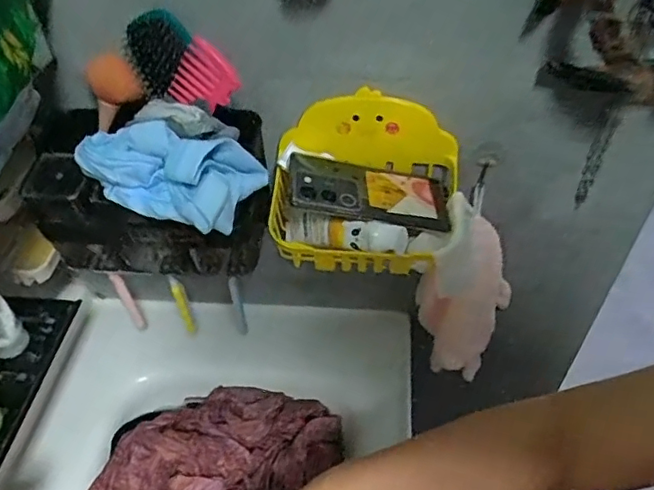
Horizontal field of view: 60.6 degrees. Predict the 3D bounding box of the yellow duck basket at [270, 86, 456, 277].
[{"bbox_3d":[0.039,-0.054,0.575,0.192,0.135,0.125,3,46,6],"label":"yellow duck basket"}]

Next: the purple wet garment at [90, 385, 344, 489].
[{"bbox_3d":[-0.133,0.269,0.665,0.290,0.093,0.233,-2,46,1],"label":"purple wet garment"}]

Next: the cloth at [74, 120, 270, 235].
[{"bbox_3d":[-0.140,-0.073,0.493,0.151,0.064,0.078,17,49,18],"label":"cloth"}]

